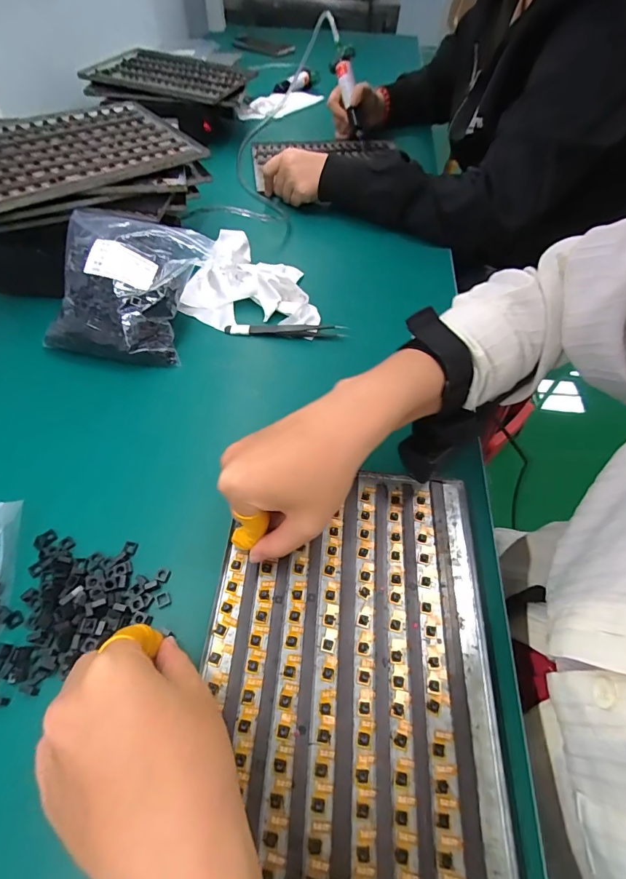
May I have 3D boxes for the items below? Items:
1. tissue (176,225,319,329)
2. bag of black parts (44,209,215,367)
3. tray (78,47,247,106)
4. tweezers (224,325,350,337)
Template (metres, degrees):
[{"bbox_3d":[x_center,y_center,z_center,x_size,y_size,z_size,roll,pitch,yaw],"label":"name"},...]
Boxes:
[{"bbox_3d":[-0.084,-0.199,0.480,0.141,0.032,0.199,-9,56,-9],"label":"tissue"},{"bbox_3d":[-0.187,-0.159,0.420,0.124,0.076,0.148,8,55,3],"label":"bag of black parts"},{"bbox_3d":[-0.252,-0.636,0.719,0.250,0.016,0.184,11,56,5],"label":"tray"},{"bbox_3d":[-0.028,-0.120,0.438,0.129,0.013,0.012,3,55,-1],"label":"tweezers"}]

